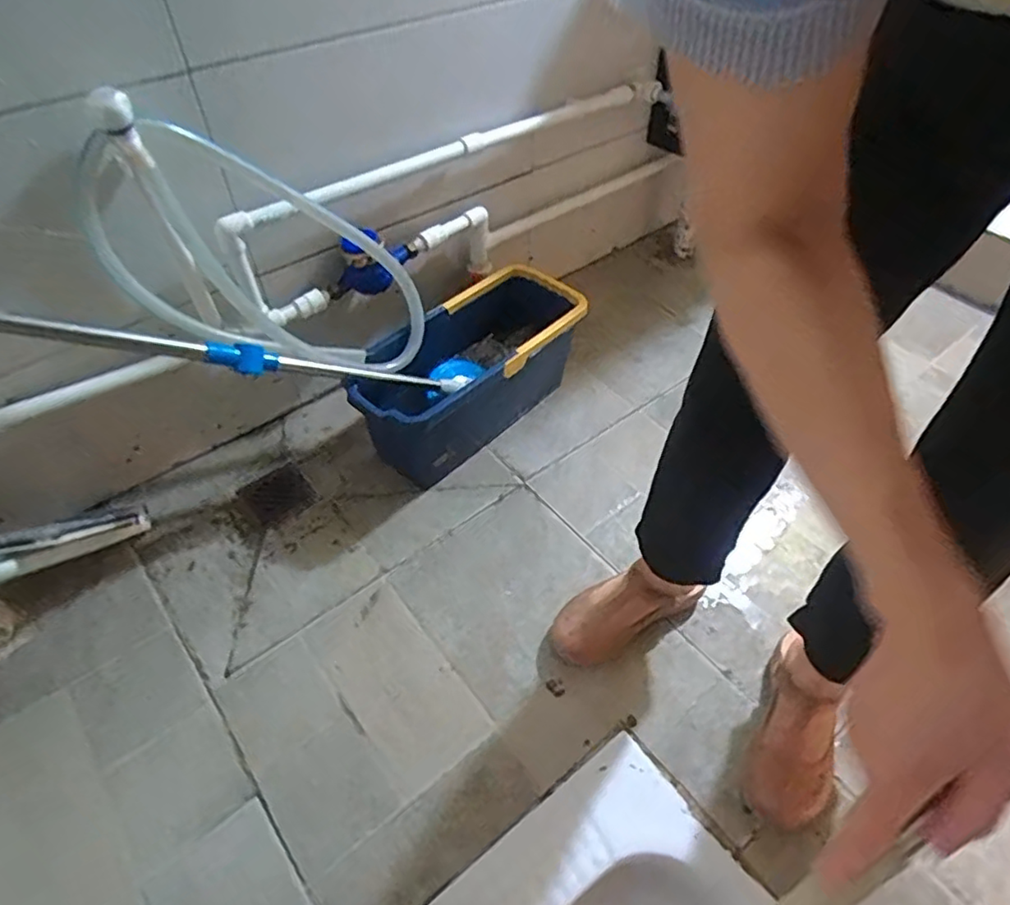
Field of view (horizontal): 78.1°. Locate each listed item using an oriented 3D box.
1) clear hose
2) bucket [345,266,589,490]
[{"bbox_3d":[-0.347,-0.254,0.912,0.215,0.588,0.259,42,101,31],"label":"clear hose"},{"bbox_3d":[-0.044,-0.143,1.159,0.193,0.223,0.487,34,57,26],"label":"bucket"}]

